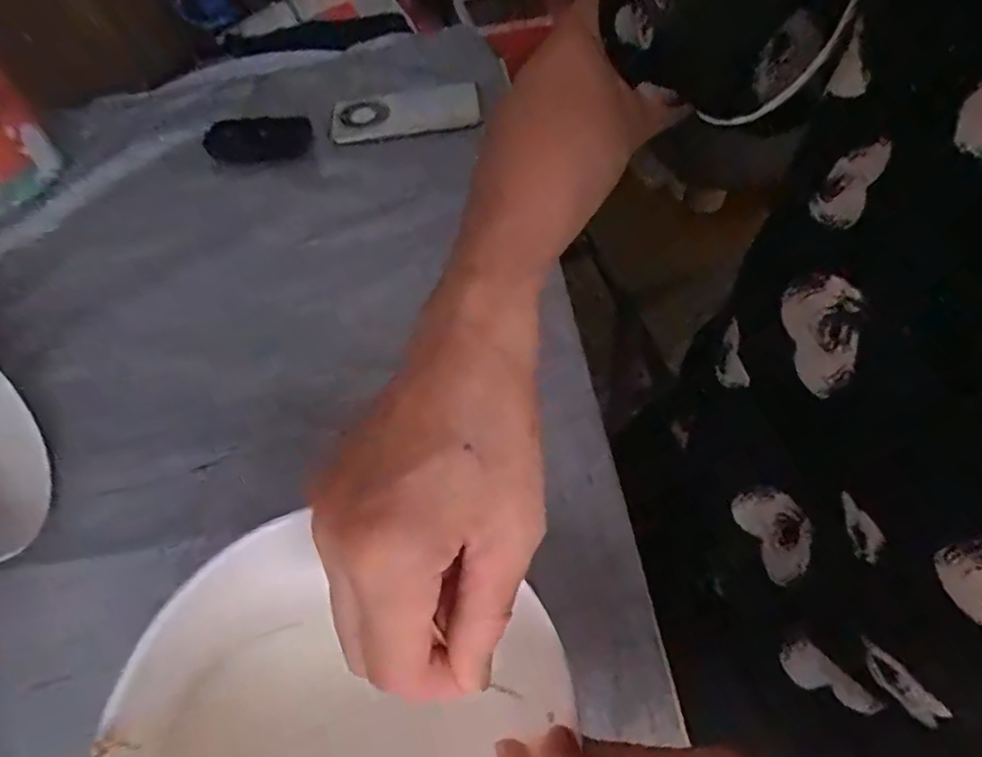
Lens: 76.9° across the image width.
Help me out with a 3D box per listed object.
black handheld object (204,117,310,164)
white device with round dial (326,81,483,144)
[{"bbox_3d":[-0.249,-0.251,0.650,0.115,0.024,0.068,-1,56,7],"label":"black handheld object"},{"bbox_3d":[-0.092,-0.297,0.679,0.165,0.013,0.082,-13,55,-2],"label":"white device with round dial"}]

